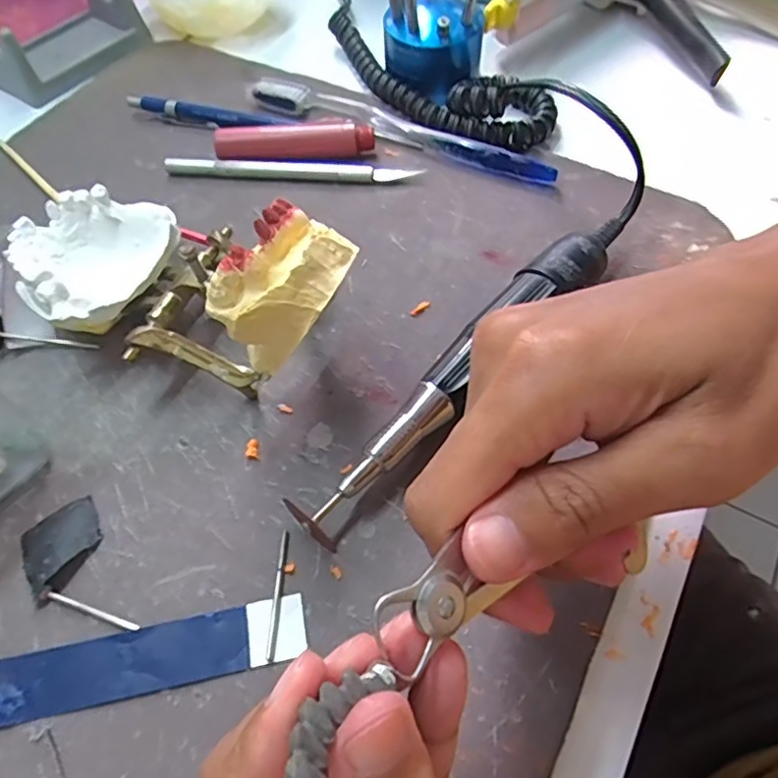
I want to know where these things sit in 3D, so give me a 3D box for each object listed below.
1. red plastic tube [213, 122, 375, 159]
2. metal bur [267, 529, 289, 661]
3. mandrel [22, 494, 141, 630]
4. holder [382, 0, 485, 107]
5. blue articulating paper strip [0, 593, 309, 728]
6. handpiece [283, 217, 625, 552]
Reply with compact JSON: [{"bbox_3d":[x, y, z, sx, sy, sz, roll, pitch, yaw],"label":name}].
[{"bbox_3d":[-0.052,-0.137,0.329,0.086,0.017,0.016,-3,59,-1],"label":"red plastic tube"},{"bbox_3d":[-0.039,0.071,0.210,0.004,0.004,0.044,1,59,2],"label":"metal bur"},{"bbox_3d":[-0.113,0.066,0.214,0.027,0.006,0.055,-29,63,-16],"label":"mandrel"},{"bbox_3d":[0.026,-0.219,0.353,0.058,0.060,0.058,2,59,2],"label":"holder"},{"bbox_3d":[-0.079,0.089,0.199,0.101,0.004,0.021,-11,59,-6],"label":"blue articulating paper strip"},{"bbox_3d":[0.036,-0.014,0.246,0.027,0.029,0.194,39,67,22],"label":"handpiece"}]

